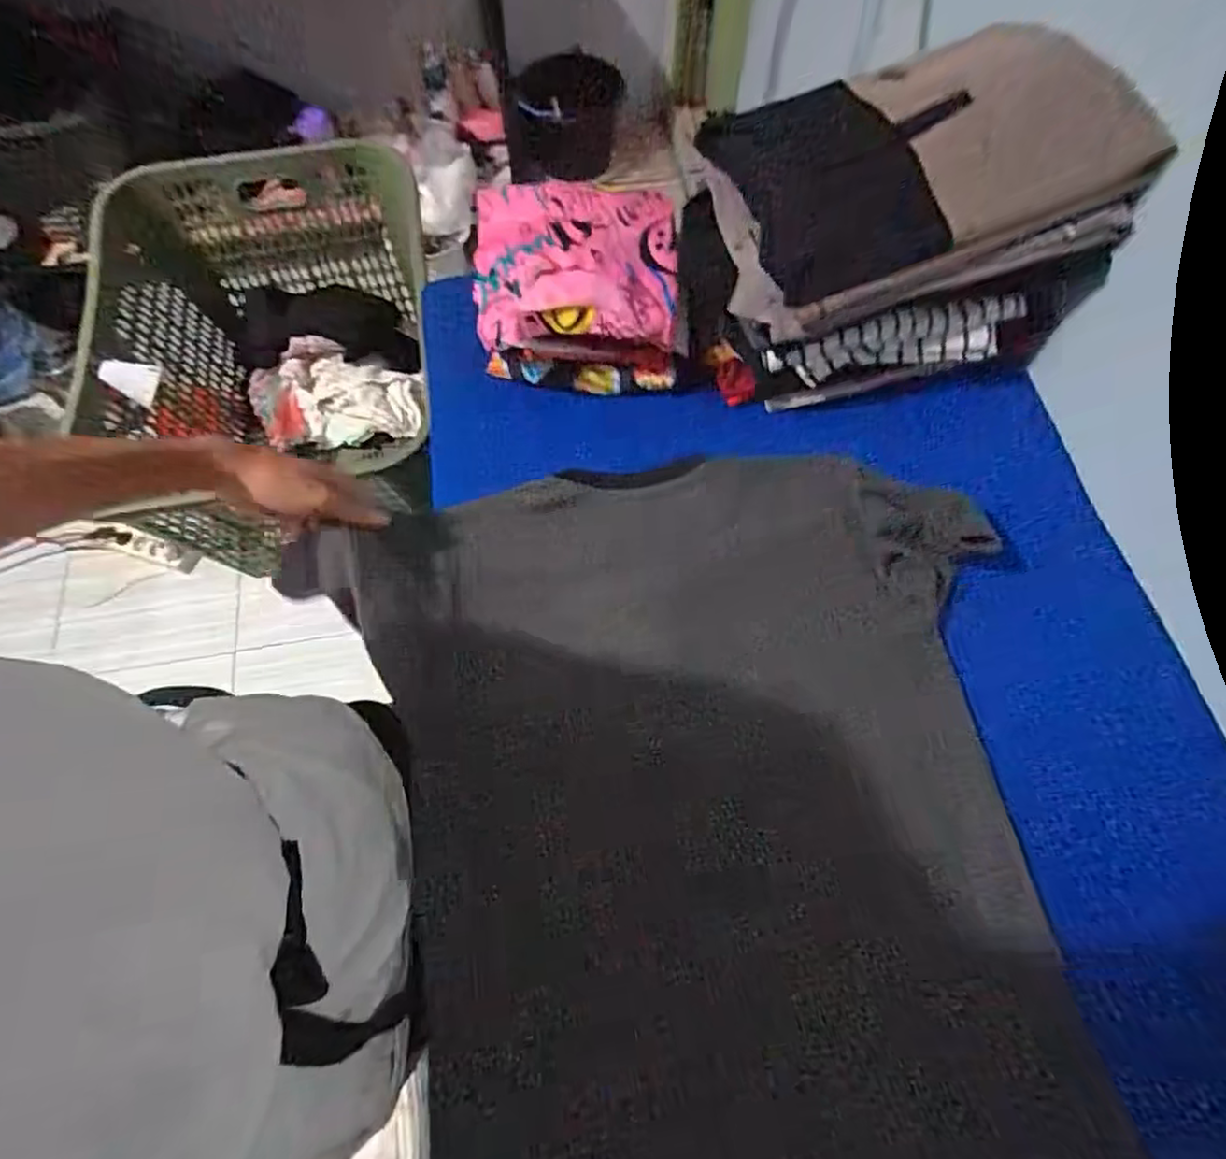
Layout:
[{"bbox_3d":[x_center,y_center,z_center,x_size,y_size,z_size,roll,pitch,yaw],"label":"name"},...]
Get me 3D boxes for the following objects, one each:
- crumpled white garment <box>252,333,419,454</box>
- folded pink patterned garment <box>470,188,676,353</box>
[{"bbox_3d":[-0.454,-0.292,1.017,0.280,0.119,0.126,-1,67,0],"label":"crumpled white garment"},{"bbox_3d":[-0.039,-0.313,0.628,0.203,0.054,0.176,2,67,2],"label":"folded pink patterned garment"}]

